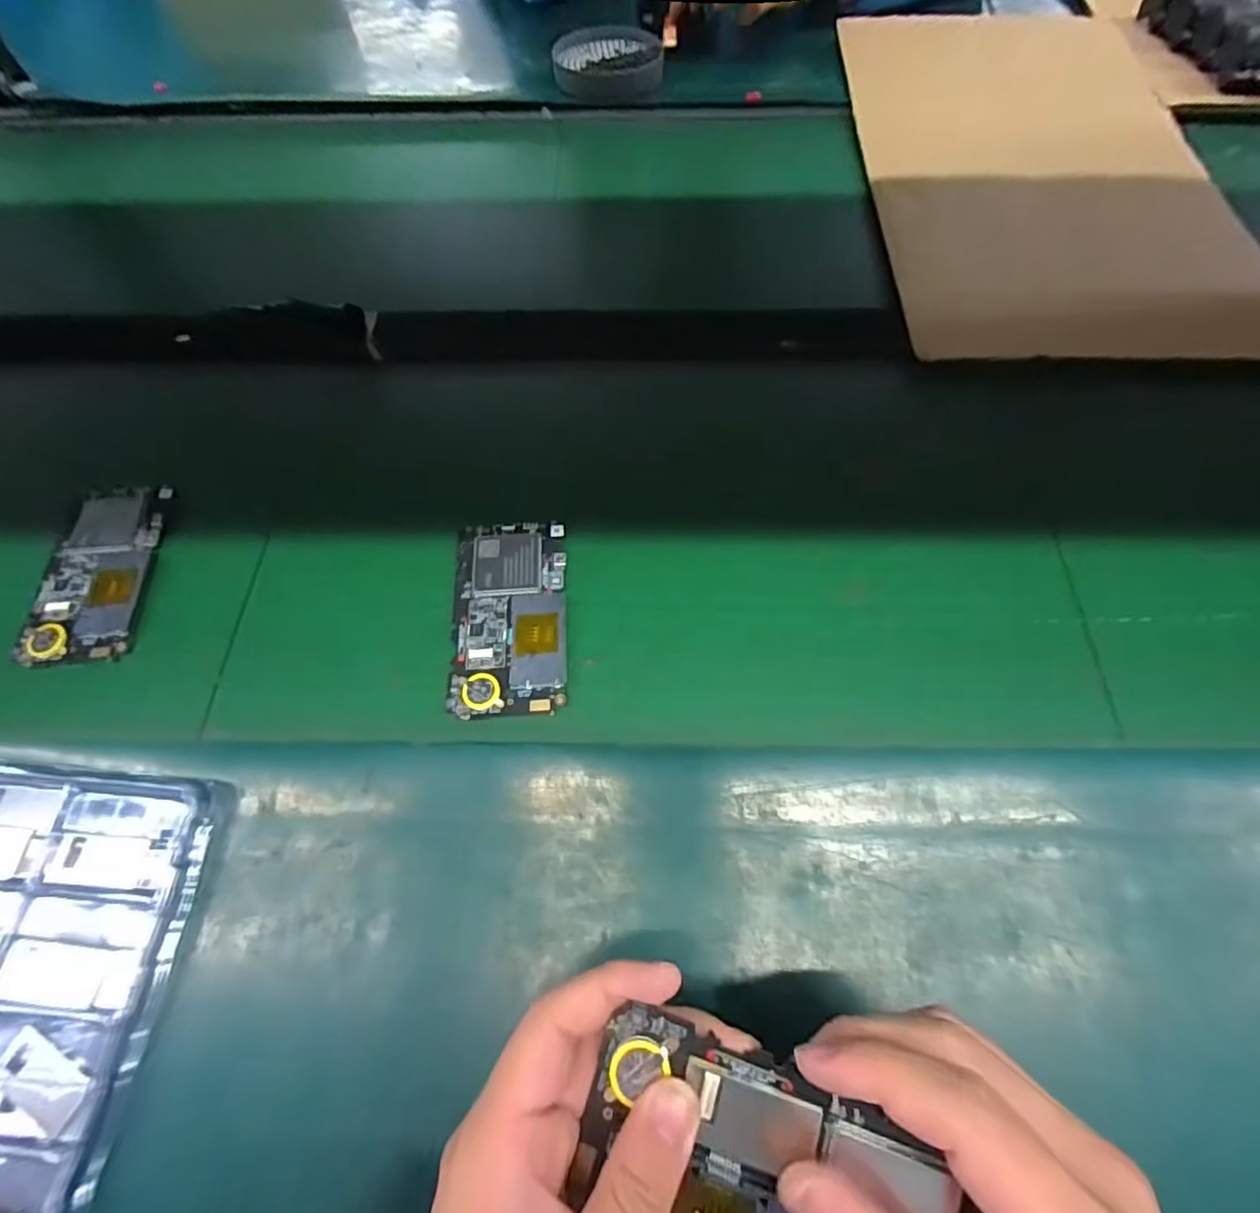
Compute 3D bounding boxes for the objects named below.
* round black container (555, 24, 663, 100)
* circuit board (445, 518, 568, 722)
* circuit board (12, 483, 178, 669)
[{"bbox_3d":[-0.021,-0.588,0.659,0.114,0.022,0.115,-1,63,1],"label":"round black container"},{"bbox_3d":[-0.071,0.004,0.365,0.066,0.005,0.123,-4,63,0],"label":"circuit board"},{"bbox_3d":[-0.330,-0.024,0.387,0.058,0.012,0.126,-2,63,1],"label":"circuit board"}]

